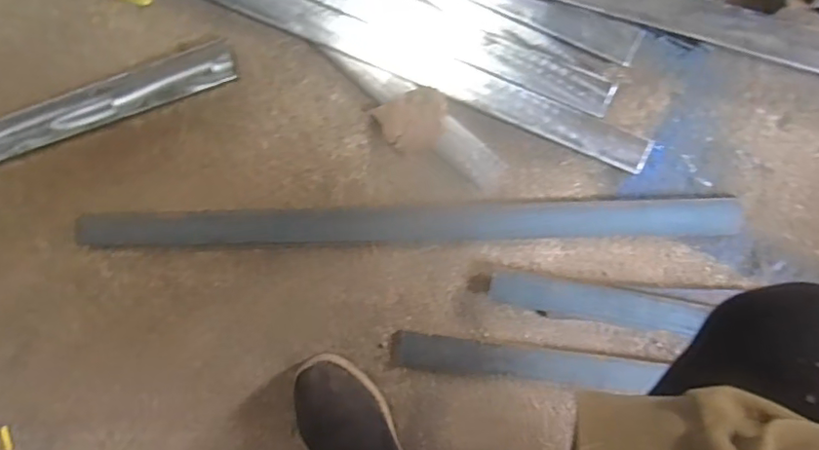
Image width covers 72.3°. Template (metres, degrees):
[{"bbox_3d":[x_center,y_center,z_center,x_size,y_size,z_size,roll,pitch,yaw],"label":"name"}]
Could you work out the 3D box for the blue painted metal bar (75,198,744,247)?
[{"bbox_3d":[-0.032,0.002,0.650,0.759,0.007,0.042,-1,95,9],"label":"blue painted metal bar"}]

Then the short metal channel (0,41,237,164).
[{"bbox_3d":[-0.477,-0.118,0.695,0.558,0.015,0.057,-16,93,10],"label":"short metal channel"}]

